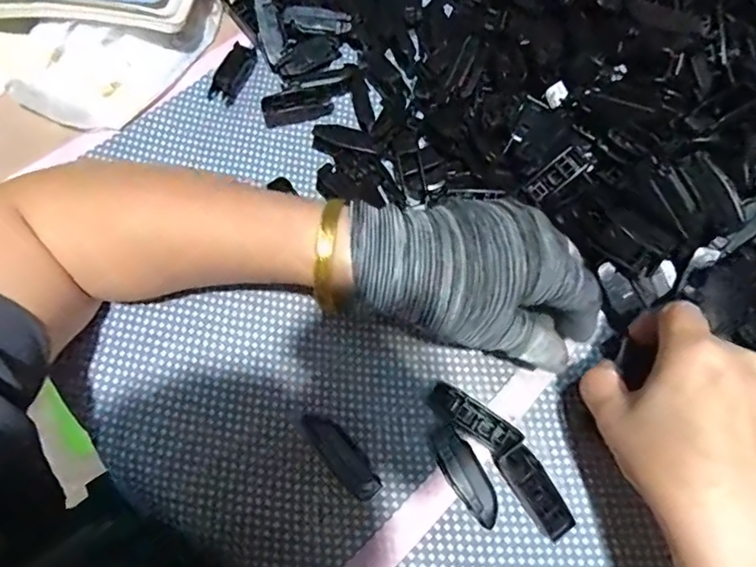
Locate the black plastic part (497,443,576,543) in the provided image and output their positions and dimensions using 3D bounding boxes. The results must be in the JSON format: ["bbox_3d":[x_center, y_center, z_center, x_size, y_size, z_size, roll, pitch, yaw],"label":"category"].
[{"bbox_3d":[0.088,0.114,0.289,0.019,0.004,0.050,-32,74,-12],"label":"black plastic part"}]

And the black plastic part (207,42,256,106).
[{"bbox_3d":[-0.103,-0.150,0.374,0.019,0.012,0.045,25,71,7],"label":"black plastic part"}]

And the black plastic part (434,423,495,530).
[{"bbox_3d":[0.048,0.106,0.288,0.019,0.008,0.054,-26,73,-10],"label":"black plastic part"}]

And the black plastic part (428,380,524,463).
[{"bbox_3d":[0.054,0.078,0.297,0.054,0.011,0.018,31,72,9],"label":"black plastic part"}]

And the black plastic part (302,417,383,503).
[{"bbox_3d":[-0.021,0.096,0.295,0.018,0.004,0.056,-40,76,-14],"label":"black plastic part"}]

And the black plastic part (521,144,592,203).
[{"bbox_3d":[0.107,-0.065,0.316,0.039,0.008,0.016,-38,73,22],"label":"black plastic part"}]

